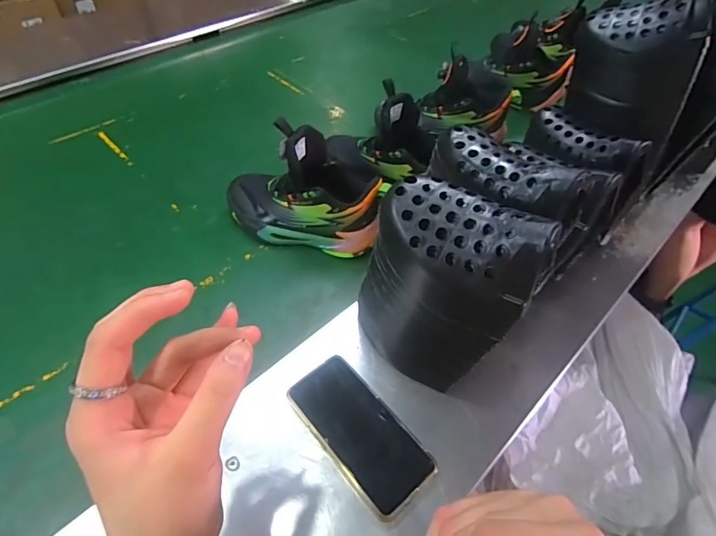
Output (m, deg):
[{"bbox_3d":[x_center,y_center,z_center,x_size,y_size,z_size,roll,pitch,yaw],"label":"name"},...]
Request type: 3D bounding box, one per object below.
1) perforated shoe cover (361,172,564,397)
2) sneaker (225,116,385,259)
[{"bbox_3d":[0.077,0.031,0.432,0.152,0.255,0.076,31,56,19],"label":"perforated shoe cover"},{"bbox_3d":[-0.080,-0.110,0.607,0.230,0.155,0.080,15,52,8],"label":"sneaker"}]

